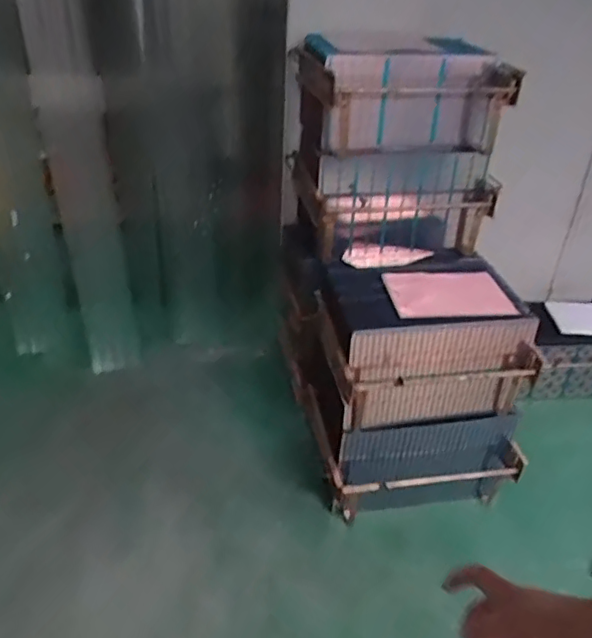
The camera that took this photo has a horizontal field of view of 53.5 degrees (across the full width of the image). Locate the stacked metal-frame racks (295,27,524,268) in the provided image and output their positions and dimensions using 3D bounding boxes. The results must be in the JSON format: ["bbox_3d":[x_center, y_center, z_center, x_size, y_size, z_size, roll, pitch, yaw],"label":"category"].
[{"bbox_3d":[0.287,-0.486,1.763,0.550,0.623,0.460,-3,33,-8],"label":"stacked metal-frame racks"}]

